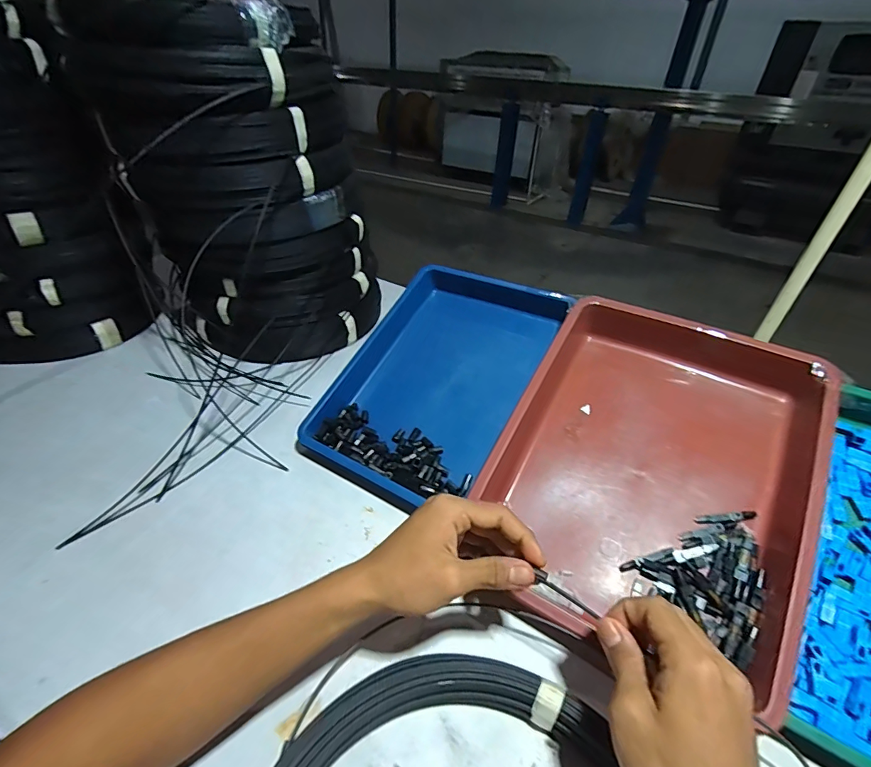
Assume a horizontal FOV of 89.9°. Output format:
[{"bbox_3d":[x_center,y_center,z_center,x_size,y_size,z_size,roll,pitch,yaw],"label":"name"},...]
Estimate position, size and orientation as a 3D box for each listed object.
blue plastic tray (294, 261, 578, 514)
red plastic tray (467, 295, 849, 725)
[{"bbox_3d":[0.005,-0.020,0.557,0.214,0.045,0.348,27,65,20],"label":"blue plastic tray"},{"bbox_3d":[0.215,0.072,0.439,0.267,0.062,0.363,23,62,25],"label":"red plastic tray"}]

